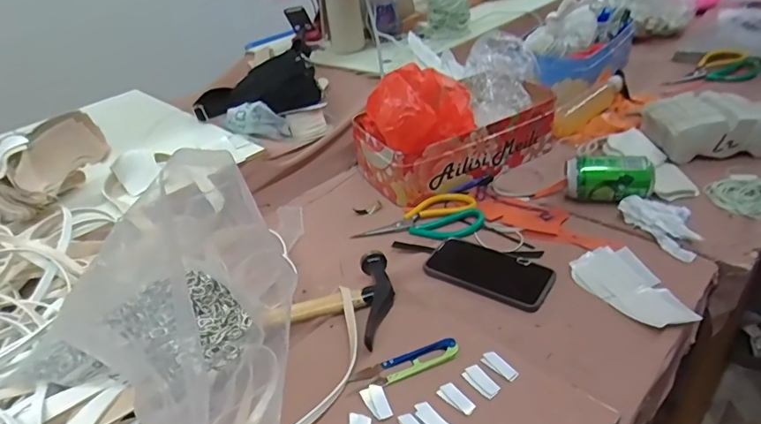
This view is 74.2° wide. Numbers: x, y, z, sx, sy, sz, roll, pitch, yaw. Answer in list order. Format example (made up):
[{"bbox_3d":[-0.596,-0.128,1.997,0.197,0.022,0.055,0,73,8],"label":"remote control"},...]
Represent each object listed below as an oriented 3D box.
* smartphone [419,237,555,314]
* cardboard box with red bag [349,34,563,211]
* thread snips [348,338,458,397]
[{"bbox_3d":[0.139,0.072,0.645,0.154,0.006,0.082,19,42,33],"label":"smartphone"},{"bbox_3d":[0.133,-0.175,0.871,0.350,0.167,0.212,-22,37,-19],"label":"cardboard box with red bag"},{"bbox_3d":[0.024,0.155,0.512,0.115,0.008,0.029,-15,35,-11],"label":"thread snips"}]

